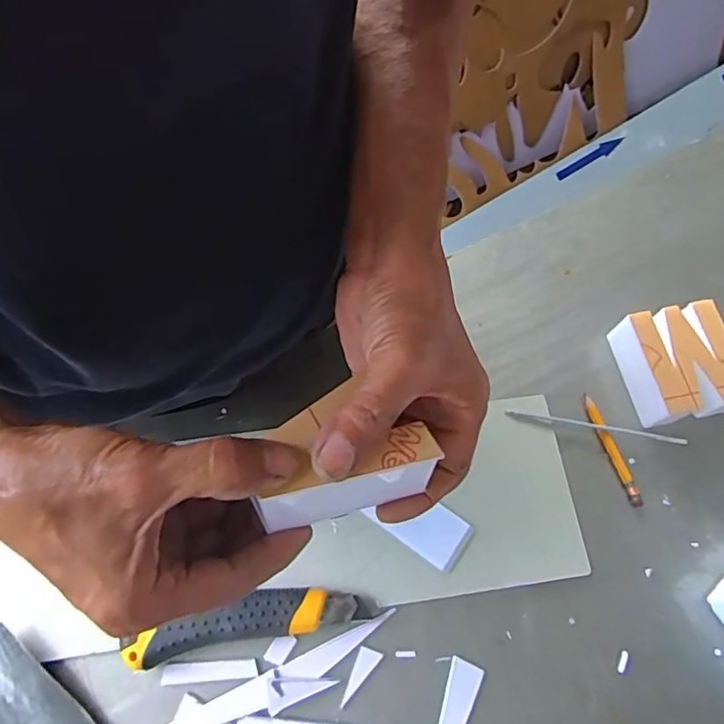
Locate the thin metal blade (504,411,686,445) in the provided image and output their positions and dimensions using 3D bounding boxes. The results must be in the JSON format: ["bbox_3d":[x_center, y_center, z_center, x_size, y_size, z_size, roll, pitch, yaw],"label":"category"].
[{"bbox_3d":[0.182,0.050,0.444,0.135,0.009,0.008,9,70,2],"label":"thin metal blade"}]

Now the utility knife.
[{"bbox_3d":[-0.075,0.176,0.388,0.166,0.021,0.031,-12,70,-6],"label":"utility knife"}]

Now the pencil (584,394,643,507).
[{"bbox_3d":[0.195,0.068,0.445,0.009,0.008,0.090,-18,71,-8],"label":"pencil"}]

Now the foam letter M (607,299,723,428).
[{"bbox_3d":[0.246,0.003,0.451,0.075,0.045,0.084,-12,70,-6],"label":"foam letter M"}]

